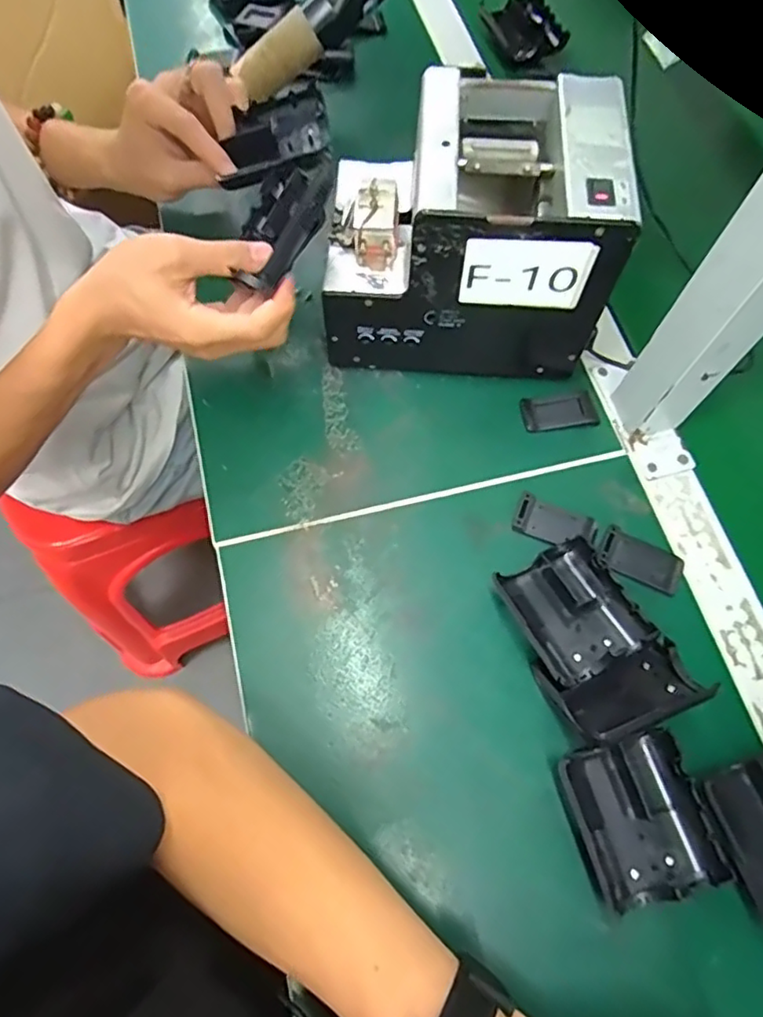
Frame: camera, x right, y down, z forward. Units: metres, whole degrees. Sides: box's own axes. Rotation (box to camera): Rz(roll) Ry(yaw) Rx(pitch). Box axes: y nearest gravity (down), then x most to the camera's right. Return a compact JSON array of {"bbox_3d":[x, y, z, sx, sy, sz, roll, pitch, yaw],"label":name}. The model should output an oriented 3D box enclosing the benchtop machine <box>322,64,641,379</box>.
[{"bbox_3d":[0.057,-0.189,0.421,0.176,0.148,0.133,3,69,2],"label":"benchtop machine"}]

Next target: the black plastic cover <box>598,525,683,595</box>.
[{"bbox_3d":[0.174,0.034,0.406,0.056,0.004,0.032,25,71,11],"label":"black plastic cover"}]

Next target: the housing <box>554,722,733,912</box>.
[{"bbox_3d":[0.139,0.170,0.335,0.069,0.027,0.077,-17,69,-6],"label":"housing"}]

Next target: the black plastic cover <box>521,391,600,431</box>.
[{"bbox_3d":[0.133,-0.073,0.452,0.056,0.004,0.028,-7,69,-1],"label":"black plastic cover"}]

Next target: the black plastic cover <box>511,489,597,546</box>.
[{"bbox_3d":[0.119,0.011,0.416,0.055,0.004,0.031,22,71,10],"label":"black plastic cover"}]

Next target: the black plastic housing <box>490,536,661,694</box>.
[{"bbox_3d":[0.116,0.063,0.377,0.066,0.032,0.077,-26,70,-9],"label":"black plastic housing"}]

